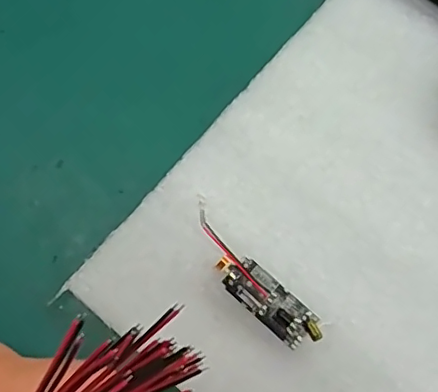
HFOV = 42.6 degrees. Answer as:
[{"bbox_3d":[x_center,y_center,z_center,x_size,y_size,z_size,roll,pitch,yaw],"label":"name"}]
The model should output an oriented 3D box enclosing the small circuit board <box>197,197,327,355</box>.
[{"bbox_3d":[0.012,0.031,0.209,0.063,0.017,0.016,41,78,11],"label":"small circuit board"}]

